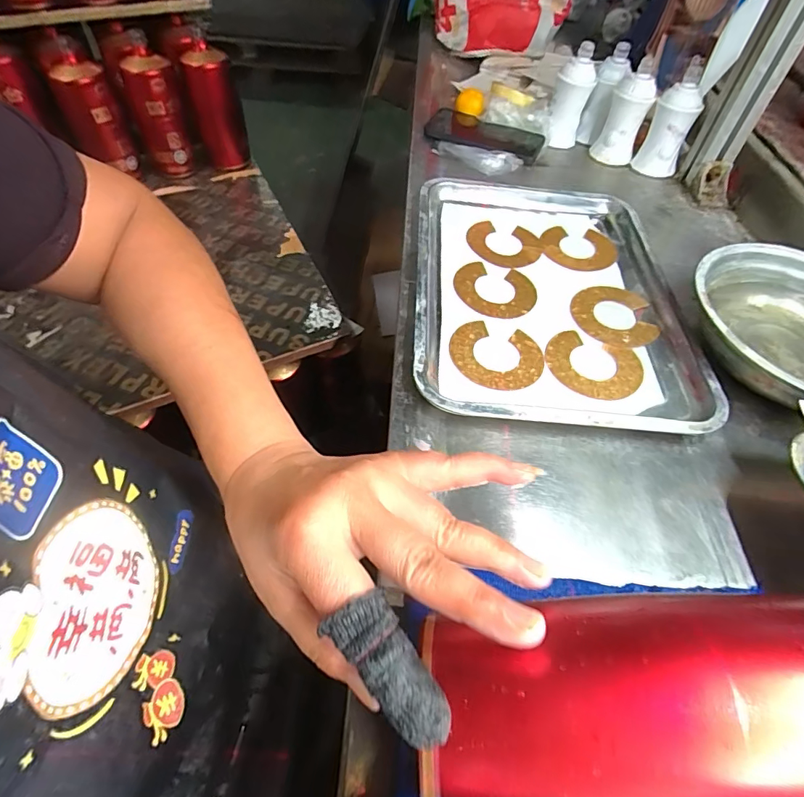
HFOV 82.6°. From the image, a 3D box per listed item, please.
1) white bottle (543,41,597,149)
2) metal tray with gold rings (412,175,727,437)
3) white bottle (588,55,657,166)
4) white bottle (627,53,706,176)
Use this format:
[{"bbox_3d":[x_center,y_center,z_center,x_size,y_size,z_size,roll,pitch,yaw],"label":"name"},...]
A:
[{"bbox_3d":[0.238,-0.422,0.642,0.052,0.110,0.056,14,53,9],"label":"white bottle"},{"bbox_3d":[0.143,-0.114,0.455,0.252,0.024,0.341,3,53,0],"label":"metal tray with gold rings"},{"bbox_3d":[0.310,-0.392,0.637,0.057,0.107,0.049,21,54,14],"label":"white bottle"},{"bbox_3d":[0.360,-0.368,0.616,0.054,0.111,0.057,11,52,7],"label":"white bottle"}]

